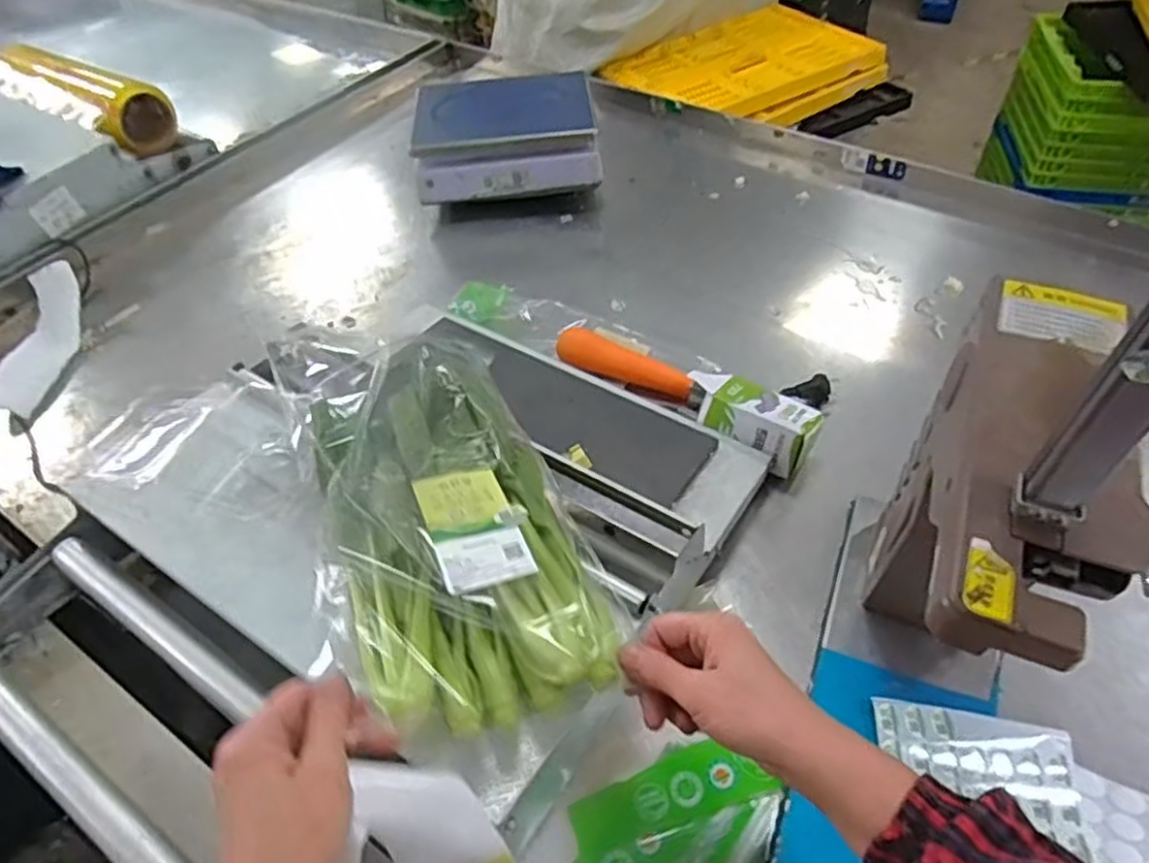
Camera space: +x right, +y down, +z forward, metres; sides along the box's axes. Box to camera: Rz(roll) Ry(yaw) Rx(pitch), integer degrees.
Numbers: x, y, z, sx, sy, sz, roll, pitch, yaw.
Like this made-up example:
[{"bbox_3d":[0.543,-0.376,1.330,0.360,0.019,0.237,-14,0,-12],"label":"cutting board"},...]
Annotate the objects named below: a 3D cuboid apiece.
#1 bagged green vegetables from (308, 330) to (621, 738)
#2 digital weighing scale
[{"bbox_3d":[-0.102,0.036,0.557,0.169,0.077,0.368,-13,42,-13],"label":"bagged green vegetables"},{"bbox_3d":[-0.106,-0.455,1.120,0.265,0.094,0.229,-6,49,-2],"label":"digital weighing scale"}]

